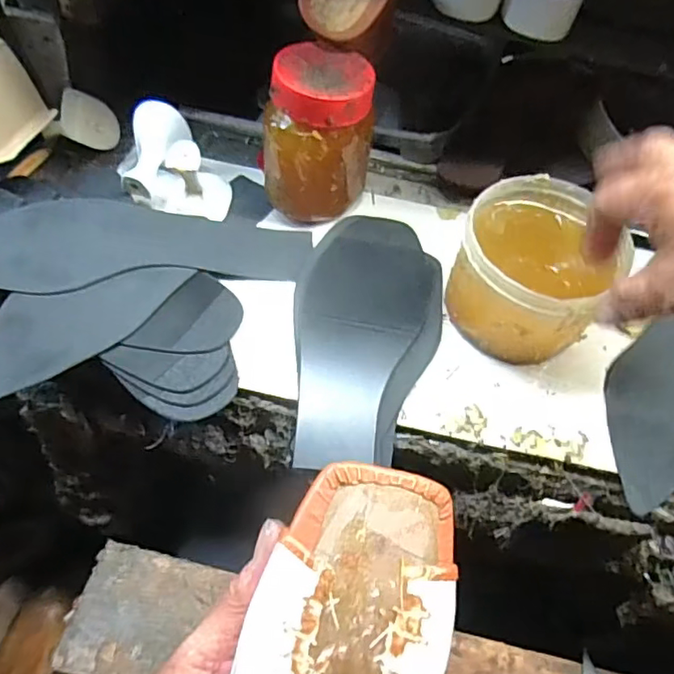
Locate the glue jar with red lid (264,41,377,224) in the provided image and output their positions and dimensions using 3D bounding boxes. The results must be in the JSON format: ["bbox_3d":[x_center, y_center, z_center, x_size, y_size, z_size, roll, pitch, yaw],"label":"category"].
[{"bbox_3d":[-0.012,-0.145,0.420,0.073,0.107,0.072,2,59,-3],"label":"glue jar with red lid"}]

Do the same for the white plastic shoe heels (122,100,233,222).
[{"bbox_3d":[-0.121,-0.132,0.438,0.075,0.055,0.067,5,59,-1],"label":"white plastic shoe heels"}]

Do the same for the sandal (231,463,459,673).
[{"bbox_3d":[-0.009,0.172,0.239,0.079,0.039,0.231,17,80,6],"label":"sandal"}]

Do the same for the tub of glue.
[{"bbox_3d":[0.131,-0.046,0.389,0.098,0.069,0.112,15,60,5],"label":"tub of glue"}]

